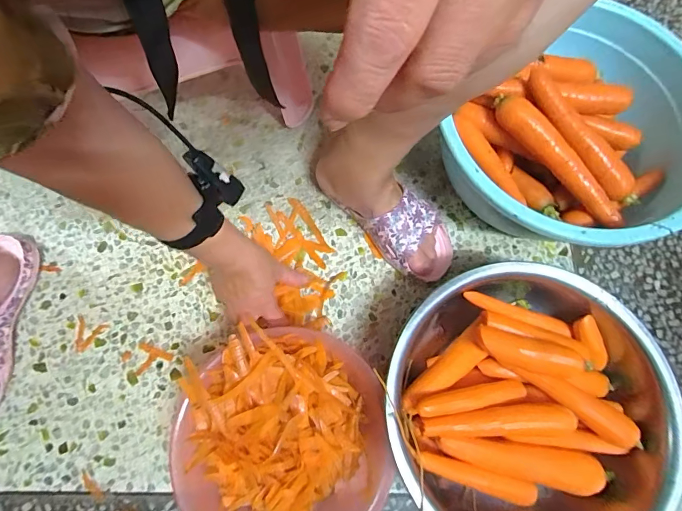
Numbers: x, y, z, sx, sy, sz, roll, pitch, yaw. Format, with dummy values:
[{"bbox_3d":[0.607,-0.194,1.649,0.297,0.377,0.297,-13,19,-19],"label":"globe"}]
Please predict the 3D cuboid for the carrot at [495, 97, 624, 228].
[{"bbox_3d":[0.285,-0.124,0.505,0.037,0.039,0.215,-44,91,-14],"label":"carrot"}]

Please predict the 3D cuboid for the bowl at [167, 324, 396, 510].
[{"bbox_3d":[-0.065,0.228,0.473,0.243,0.104,0.244,0,73,-1],"label":"bowl"}]

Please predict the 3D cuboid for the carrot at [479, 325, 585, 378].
[{"bbox_3d":[0.227,0.120,0.470,0.117,0.046,0.038,15,73,3],"label":"carrot"}]

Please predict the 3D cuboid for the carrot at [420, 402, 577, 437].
[{"bbox_3d":[0.191,0.198,0.458,0.187,0.029,0.036,-1,71,-2],"label":"carrot"}]

